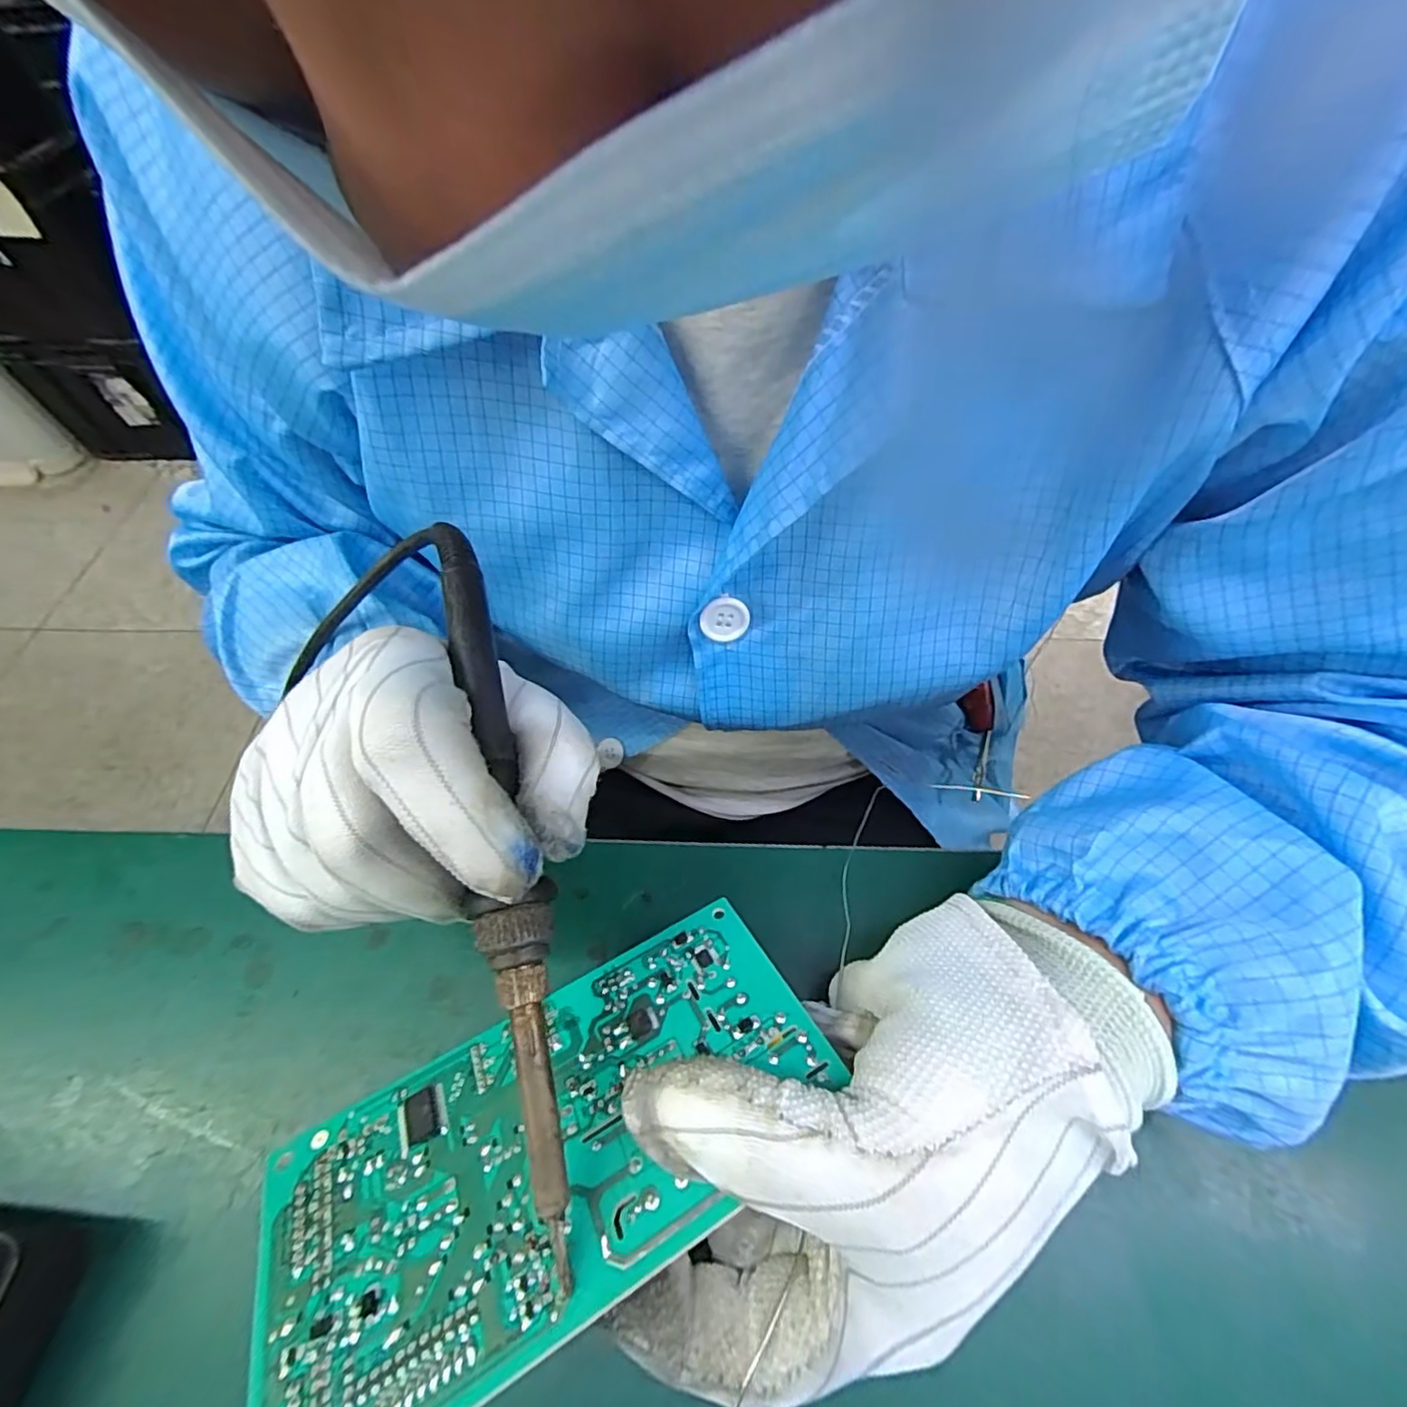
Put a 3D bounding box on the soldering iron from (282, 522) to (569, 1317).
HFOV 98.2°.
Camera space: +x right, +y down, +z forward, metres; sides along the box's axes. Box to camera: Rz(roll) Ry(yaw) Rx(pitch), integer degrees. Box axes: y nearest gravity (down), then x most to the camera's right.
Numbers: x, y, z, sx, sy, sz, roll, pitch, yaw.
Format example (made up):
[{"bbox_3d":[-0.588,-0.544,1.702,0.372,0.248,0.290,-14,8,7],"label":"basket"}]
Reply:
[{"bbox_3d":[-0.057,0.034,0.171,0.023,0.027,0.210,-14,70,-7],"label":"soldering iron"}]

